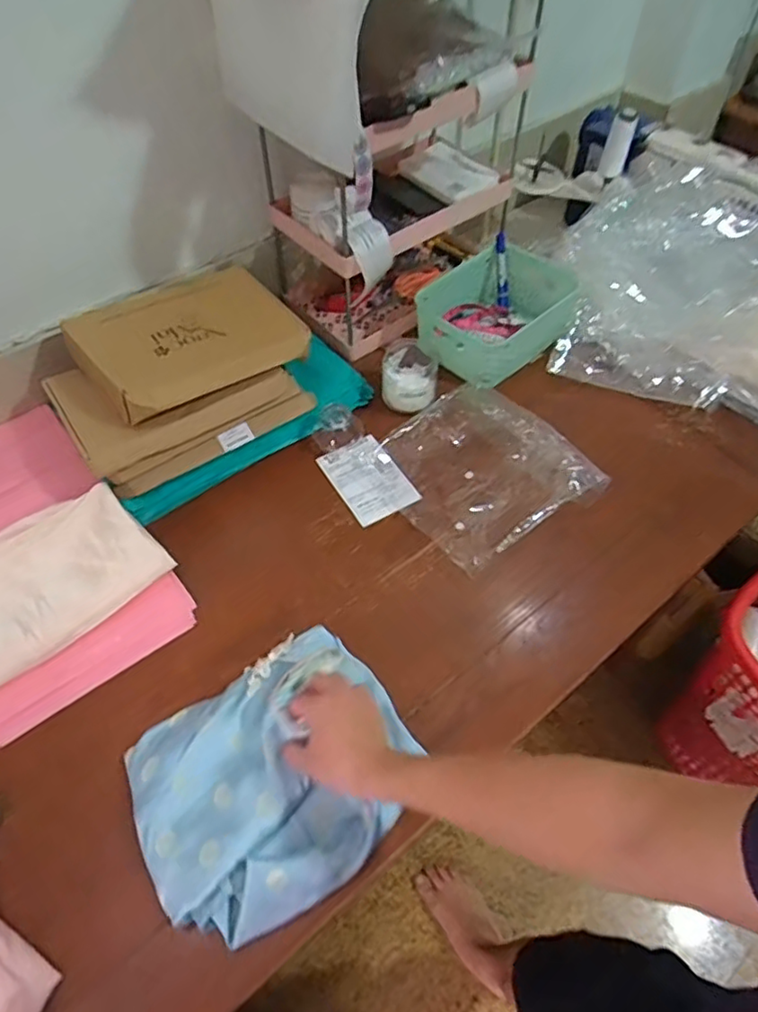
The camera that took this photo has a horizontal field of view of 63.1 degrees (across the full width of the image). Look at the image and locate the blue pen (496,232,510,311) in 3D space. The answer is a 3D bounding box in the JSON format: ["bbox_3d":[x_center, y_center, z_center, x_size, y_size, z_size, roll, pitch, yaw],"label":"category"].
[{"bbox_3d":[0.227,-0.431,1.135,0.019,0.126,0.017,-13,25,-9],"label":"blue pen"}]

